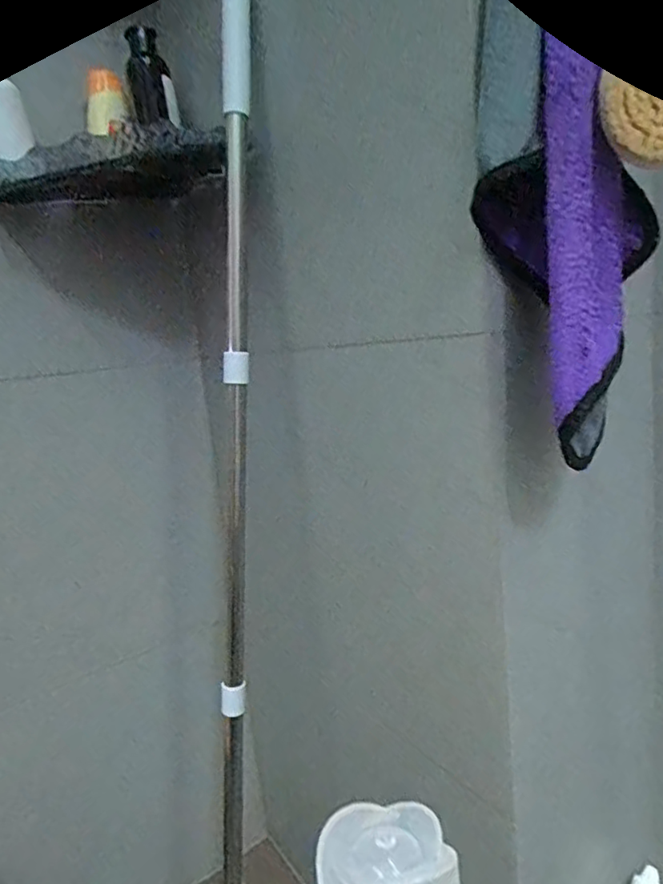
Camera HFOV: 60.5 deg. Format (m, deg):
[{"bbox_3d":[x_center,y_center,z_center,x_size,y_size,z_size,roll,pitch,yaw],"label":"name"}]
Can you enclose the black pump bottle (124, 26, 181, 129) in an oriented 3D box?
[{"bbox_3d":[-0.208,-0.417,0.649,0.049,0.104,0.042,-7,10,-7],"label":"black pump bottle"}]

